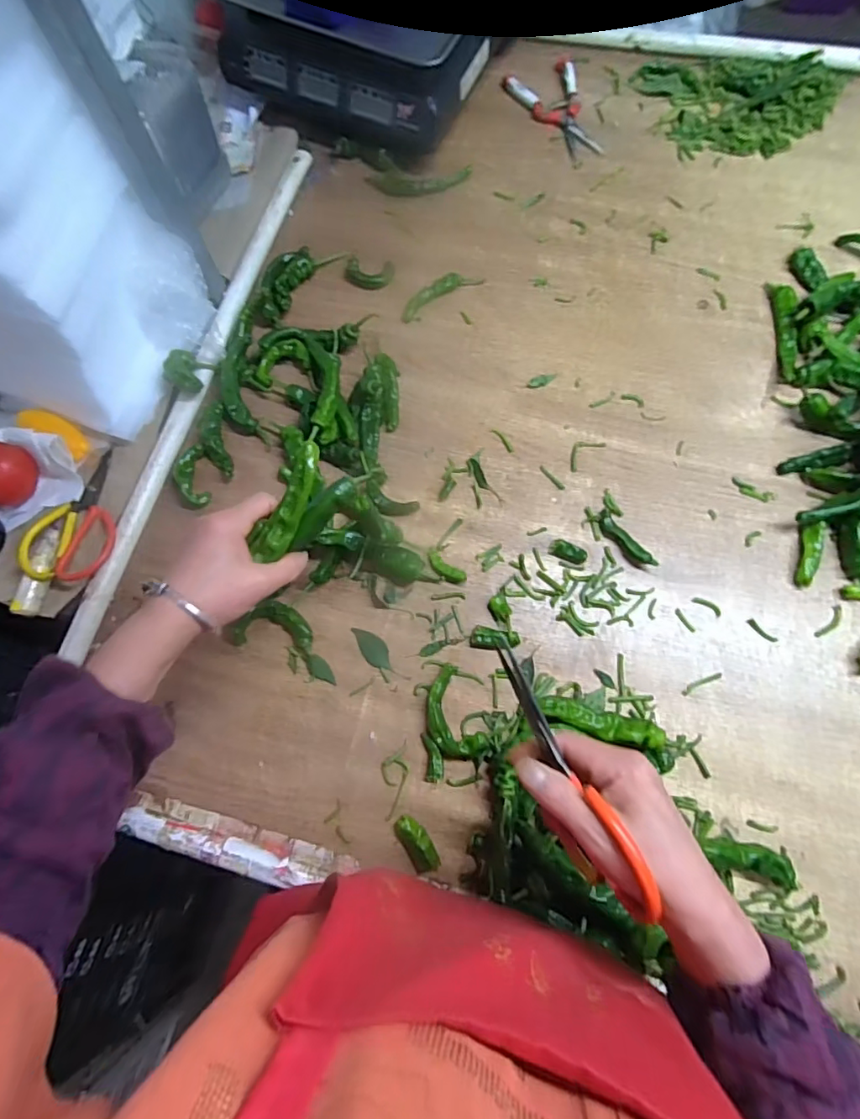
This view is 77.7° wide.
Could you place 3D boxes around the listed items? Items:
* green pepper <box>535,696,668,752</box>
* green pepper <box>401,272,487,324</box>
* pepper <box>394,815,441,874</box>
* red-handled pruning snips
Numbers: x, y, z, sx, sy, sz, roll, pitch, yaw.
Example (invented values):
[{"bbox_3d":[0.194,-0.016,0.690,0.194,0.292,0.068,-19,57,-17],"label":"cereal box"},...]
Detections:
[{"bbox_3d":[0.159,0.154,0.504,0.113,0.029,0.025,14,73,7],"label":"green pepper"},{"bbox_3d":[0.012,-0.345,0.685,0.120,0.016,0.026,-31,73,-8],"label":"green pepper"},{"bbox_3d":[-0.012,0.259,0.485,0.026,0.017,0.053,-33,73,-8],"label":"pepper"},{"bbox_3d":[0.186,-0.661,0.782,0.110,0.010,0.194,-17,72,-4],"label":"red-handled pruning snips"}]

